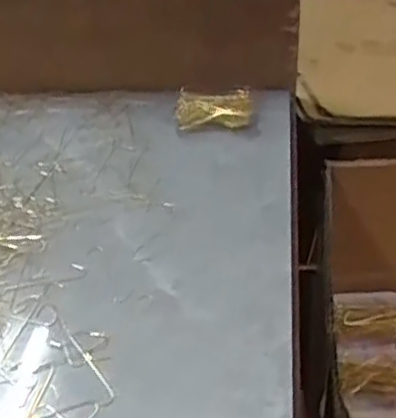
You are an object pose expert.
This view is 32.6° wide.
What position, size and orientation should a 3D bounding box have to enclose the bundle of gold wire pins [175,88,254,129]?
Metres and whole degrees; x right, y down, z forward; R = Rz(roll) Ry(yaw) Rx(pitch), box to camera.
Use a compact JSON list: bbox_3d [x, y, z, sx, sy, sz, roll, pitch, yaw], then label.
[{"bbox_3d":[0.014,-0.093,0.614,0.067,0.022,0.043,1,40,9],"label":"bundle of gold wire pins"}]

